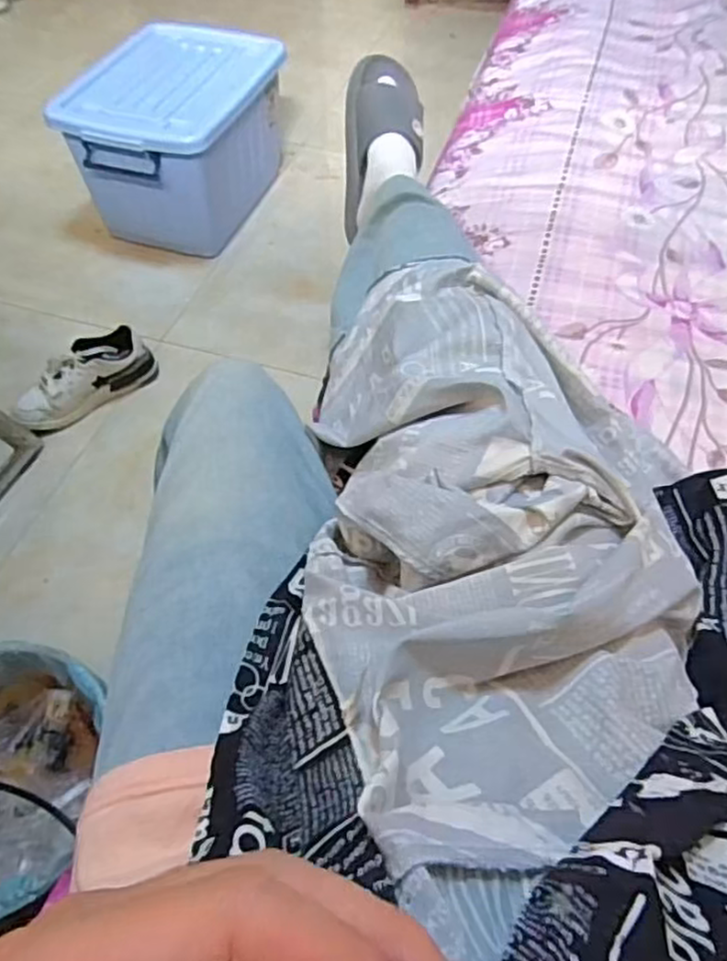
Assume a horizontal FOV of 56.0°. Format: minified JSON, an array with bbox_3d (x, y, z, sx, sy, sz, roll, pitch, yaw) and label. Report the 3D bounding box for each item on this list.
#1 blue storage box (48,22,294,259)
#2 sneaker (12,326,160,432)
[{"bbox_3d":[-0.398,-0.749,1.521,0.351,0.294,0.449,17,56,11],"label":"blue storage box"},{"bbox_3d":[-0.504,-0.176,1.245,0.262,0.105,0.086,-35,62,-22],"label":"sneaker"}]

